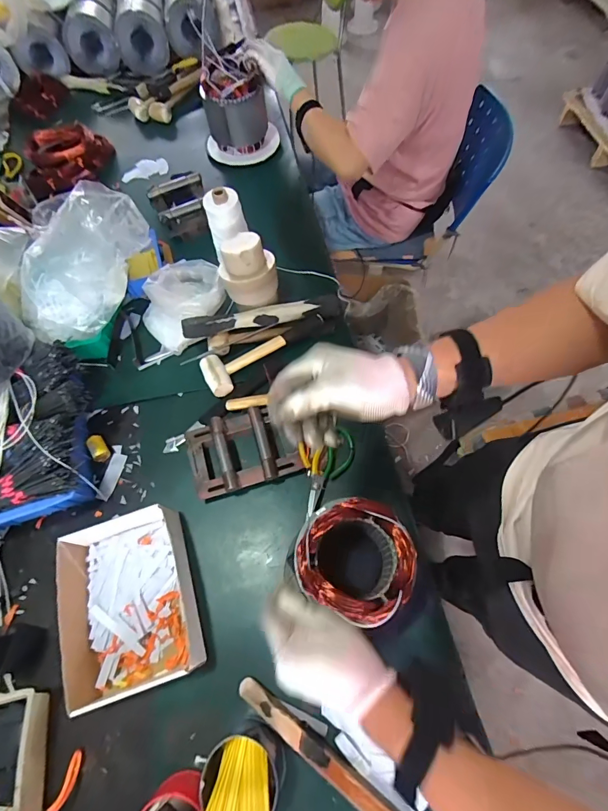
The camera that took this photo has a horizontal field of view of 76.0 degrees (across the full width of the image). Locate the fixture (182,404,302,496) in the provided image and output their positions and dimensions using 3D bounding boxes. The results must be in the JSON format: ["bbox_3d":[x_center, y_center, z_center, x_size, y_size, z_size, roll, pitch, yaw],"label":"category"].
[{"bbox_3d":[-0.110,0.079,0.705,0.190,0.055,0.142,-17,66,-5],"label":"fixture"}]

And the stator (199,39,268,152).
[{"bbox_3d":[-0.178,-0.779,1.007,0.154,0.177,0.139,-8,66,-1],"label":"stator"}]

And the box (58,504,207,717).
[{"bbox_3d":[-0.274,0.297,0.612,0.195,0.068,0.255,-16,66,-5],"label":"box"}]

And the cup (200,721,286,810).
[{"bbox_3d":[-0.077,0.480,0.509,0.098,0.078,0.095,2,66,3],"label":"cup"}]

